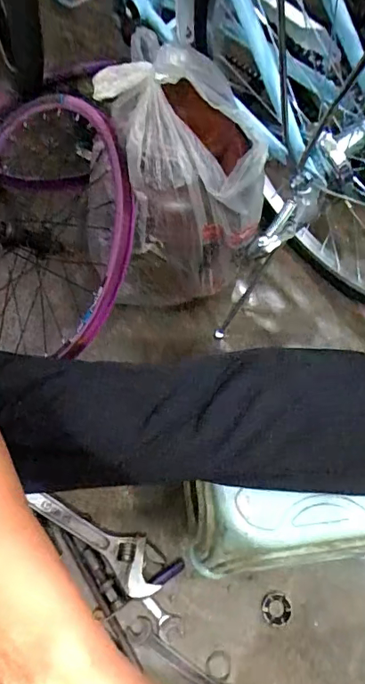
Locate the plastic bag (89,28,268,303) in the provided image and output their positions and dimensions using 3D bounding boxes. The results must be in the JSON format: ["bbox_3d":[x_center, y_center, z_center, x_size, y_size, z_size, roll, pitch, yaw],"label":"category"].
[{"bbox_3d":[0.009,-0.221,0.716,0.208,0.366,0.237,6,67,4],"label":"plastic bag"}]

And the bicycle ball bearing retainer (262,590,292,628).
[{"bbox_3d":[0.131,0.370,0.689,0.043,0.008,0.043,-1,67,1],"label":"bicycle ball bearing retainer"}]

